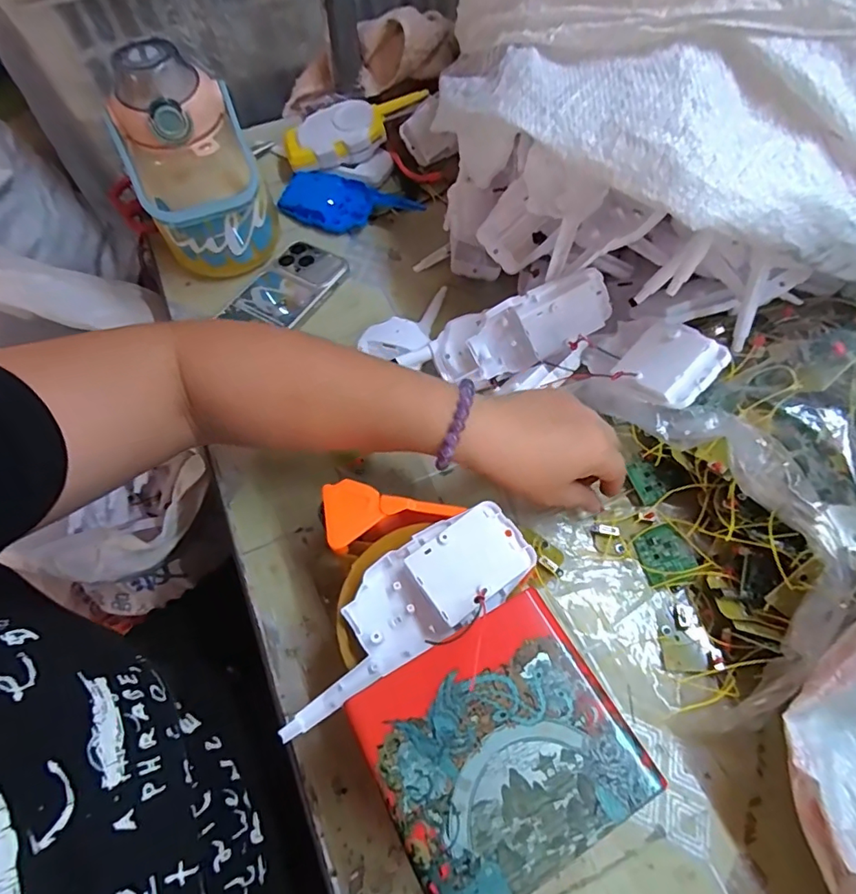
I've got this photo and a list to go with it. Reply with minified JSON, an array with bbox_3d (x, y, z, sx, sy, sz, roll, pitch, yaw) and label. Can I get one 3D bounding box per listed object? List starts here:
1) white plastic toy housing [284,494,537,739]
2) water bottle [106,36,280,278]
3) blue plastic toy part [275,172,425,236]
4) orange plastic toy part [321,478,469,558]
[{"bbox_3d":[-0.014,0.091,0.296,0.161,0.028,0.058,-29,64,-13],"label":"white plastic toy housing"},{"bbox_3d":[-0.203,-0.240,0.449,0.102,0.179,0.085,-23,63,-9],"label":"water bottle"},{"bbox_3d":[-0.088,-0.259,0.548,0.150,0.021,0.062,19,64,13],"label":"blue plastic toy part"},{"bbox_3d":[-0.025,0.037,0.329,0.081,0.014,0.044,-15,62,-5],"label":"orange plastic toy part"}]

